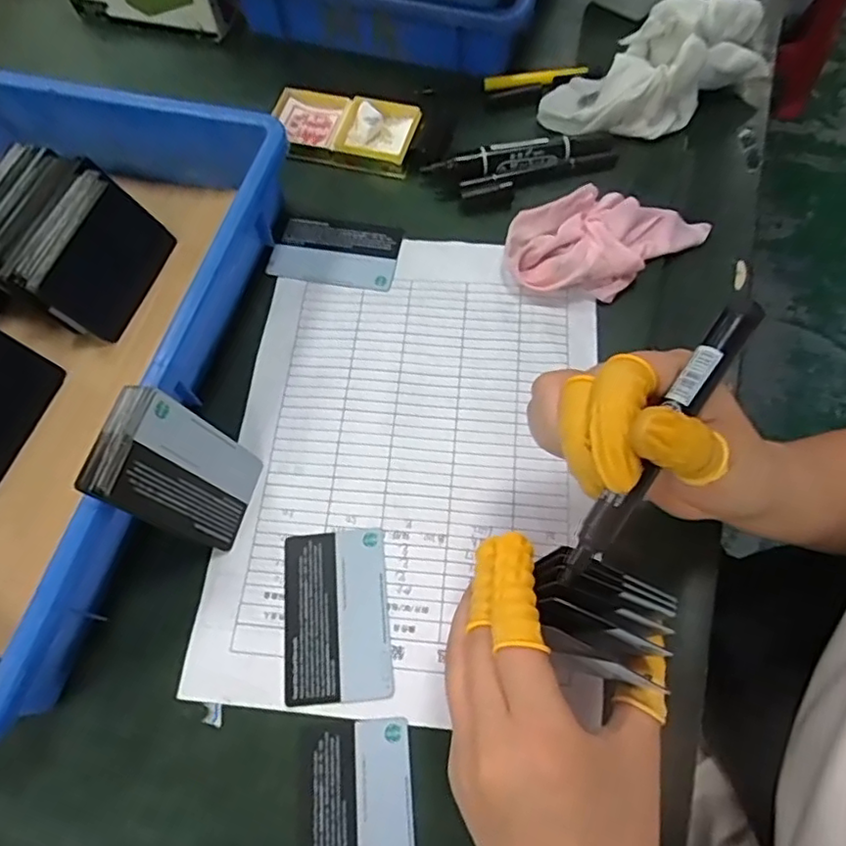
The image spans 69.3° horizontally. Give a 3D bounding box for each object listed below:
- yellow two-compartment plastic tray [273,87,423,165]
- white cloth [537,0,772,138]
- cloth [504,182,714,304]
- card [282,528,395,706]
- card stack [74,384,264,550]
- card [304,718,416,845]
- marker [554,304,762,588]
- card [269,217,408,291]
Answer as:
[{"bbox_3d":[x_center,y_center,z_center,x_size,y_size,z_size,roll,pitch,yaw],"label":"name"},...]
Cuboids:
[{"bbox_3d":[-0.061,-0.221,0.455,0.112,0.019,0.052,19,68,10],"label":"yellow two-compartment plastic tray"},{"bbox_3d":[0.176,-0.258,0.441,0.179,0.061,0.070,-12,67,-4],"label":"white cloth"},{"bbox_3d":[0.124,-0.123,0.399,0.137,0.027,0.070,-26,68,-9],"label":"cloth"},{"bbox_3d":[-0.045,0.098,0.316,0.053,0.004,0.084,-6,66,-1],"label":"card"},{"bbox_3d":[-0.121,0.026,0.310,0.015,0.087,0.056,4,64,28],"label":"card stack"},{"bbox_3d":[-0.029,0.182,0.278,0.050,0.004,0.082,-4,64,0],"label":"card"},{"bbox_3d":[0.088,0.006,0.226,0.013,0.012,0.125,33,85,15],"label":"marker"},{"bbox_3d":[-0.059,-0.117,0.415,0.083,0.004,0.051,10,67,6],"label":"card"}]

